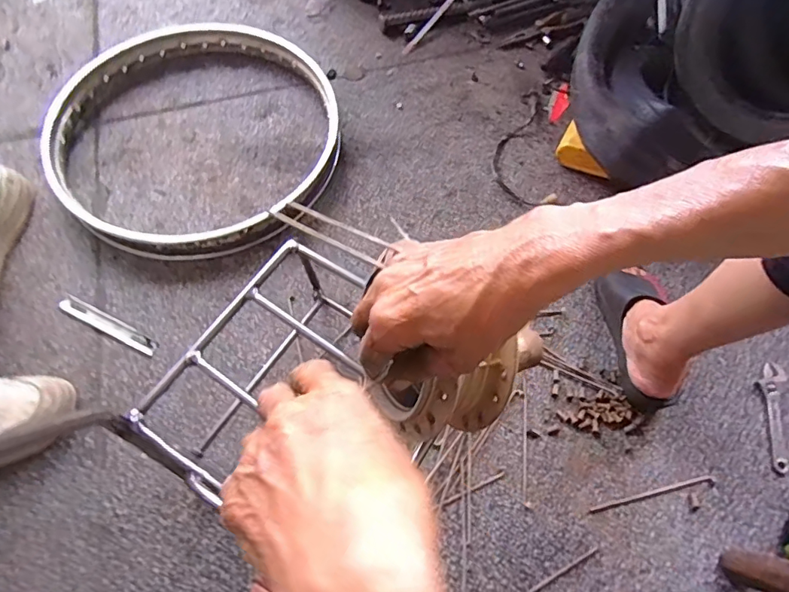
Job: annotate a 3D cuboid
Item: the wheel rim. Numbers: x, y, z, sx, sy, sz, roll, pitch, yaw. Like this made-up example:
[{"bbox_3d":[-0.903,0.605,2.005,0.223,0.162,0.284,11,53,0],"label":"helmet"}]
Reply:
[{"bbox_3d":[-0.336,-0.278,0.823,0.471,0.060,0.454,3,64,1],"label":"wheel rim"}]

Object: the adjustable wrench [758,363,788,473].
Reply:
[{"bbox_3d":[0.507,0.158,0.646,0.031,0.011,0.142,15,65,7],"label":"adjustable wrench"}]

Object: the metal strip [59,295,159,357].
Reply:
[{"bbox_3d":[-0.406,0.041,0.687,0.162,0.004,0.025,25,66,11],"label":"metal strip"}]

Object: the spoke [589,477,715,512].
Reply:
[{"bbox_3d":[0.328,0.252,0.614,0.171,0.006,0.008,-11,64,-6],"label":"spoke"}]

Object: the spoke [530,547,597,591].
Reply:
[{"bbox_3d":[0.167,0.331,0.552,0.160,0.004,0.006,-24,67,-12],"label":"spoke"}]

